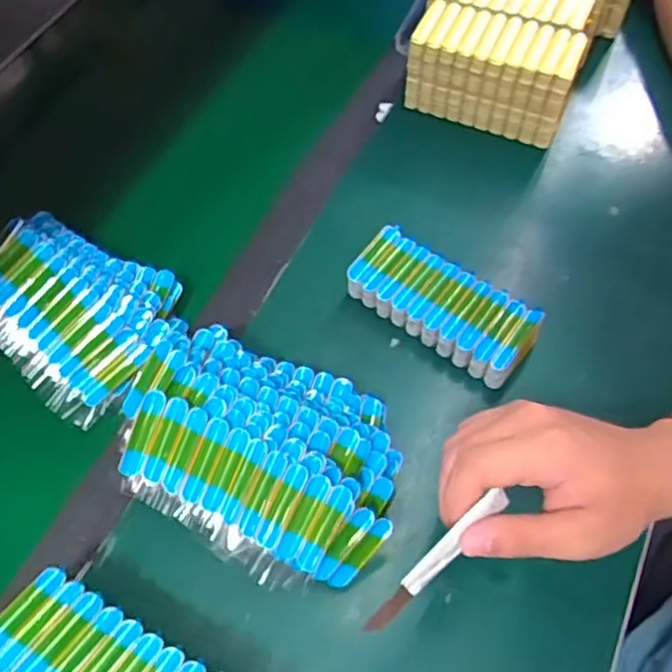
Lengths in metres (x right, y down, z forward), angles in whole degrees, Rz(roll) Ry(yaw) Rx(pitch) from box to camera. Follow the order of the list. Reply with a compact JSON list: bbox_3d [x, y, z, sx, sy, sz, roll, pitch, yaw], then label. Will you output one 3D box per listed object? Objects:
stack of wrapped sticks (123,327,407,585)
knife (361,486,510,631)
[{"bbox_3d":[-0.053,0.081,0.463,0.193,0.093,0.140,20,63,15],"label":"stack of wrapped sticks"},{"bbox_3d":[0.052,0.115,0.337,0.097,0.008,0.012,-42,66,-13],"label":"knife"}]

